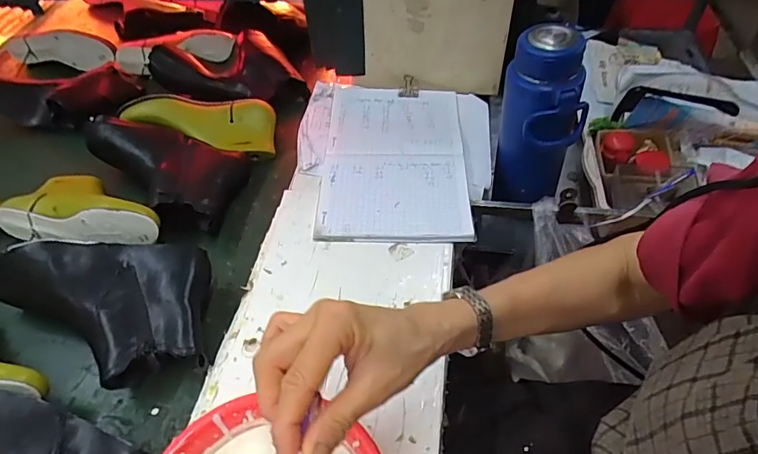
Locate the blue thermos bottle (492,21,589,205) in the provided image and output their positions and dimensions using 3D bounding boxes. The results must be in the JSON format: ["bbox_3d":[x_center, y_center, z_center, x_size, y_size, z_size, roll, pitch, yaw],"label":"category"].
[{"bbox_3d":[0.212,-0.126,0.645,0.106,0.242,0.115,21,53,19],"label":"blue thermos bottle"}]

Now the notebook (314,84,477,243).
[{"bbox_3d":[0.022,-0.108,0.700,0.202,0.014,0.315,0,49,2],"label":"notebook"}]

